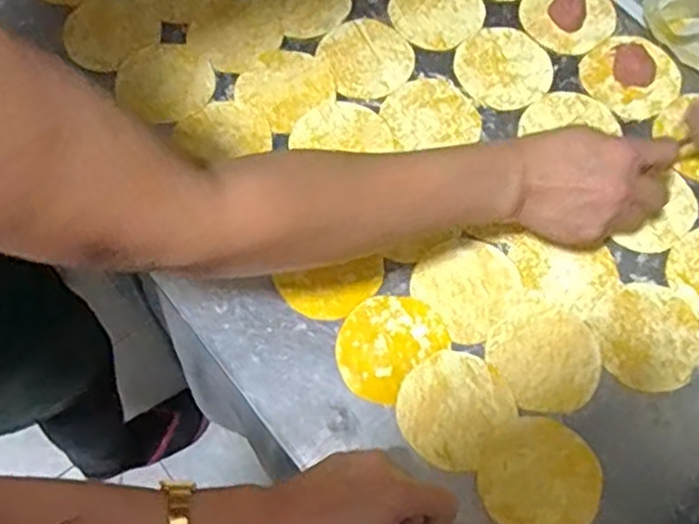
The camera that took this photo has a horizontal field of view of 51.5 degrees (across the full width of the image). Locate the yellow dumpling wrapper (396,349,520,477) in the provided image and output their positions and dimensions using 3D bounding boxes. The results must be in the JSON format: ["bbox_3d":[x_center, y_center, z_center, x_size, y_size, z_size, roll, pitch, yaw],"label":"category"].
[{"bbox_3d":[0.074,0.104,0.521,0.073,0.004,0.080,38,72,13],"label":"yellow dumpling wrapper"}]

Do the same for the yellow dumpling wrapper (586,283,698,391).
[{"bbox_3d":[0.225,0.055,0.545,0.082,0.004,0.079,1,68,-1],"label":"yellow dumpling wrapper"}]

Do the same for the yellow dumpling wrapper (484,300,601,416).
[{"bbox_3d":[0.146,0.070,0.536,0.078,0.004,0.081,1,68,-1],"label":"yellow dumpling wrapper"}]

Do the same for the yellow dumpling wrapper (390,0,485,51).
[{"bbox_3d":[0.082,-0.232,0.667,0.079,0.004,0.088,41,73,14],"label":"yellow dumpling wrapper"}]

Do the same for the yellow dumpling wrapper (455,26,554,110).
[{"bbox_3d":[0.138,-0.174,0.644,0.082,0.004,0.081,1,68,-1],"label":"yellow dumpling wrapper"}]

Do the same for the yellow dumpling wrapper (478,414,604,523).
[{"bbox_3d":[0.133,0.151,0.501,0.082,0.004,0.079,-36,73,-15],"label":"yellow dumpling wrapper"}]

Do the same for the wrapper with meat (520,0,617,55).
[{"bbox_3d":[0.203,-0.229,0.665,0.090,0.006,0.079,-30,72,-13],"label":"wrapper with meat"}]

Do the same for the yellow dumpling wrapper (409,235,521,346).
[{"bbox_3d":[0.093,0.016,0.558,0.077,0.004,0.076,-39,74,-15],"label":"yellow dumpling wrapper"}]

